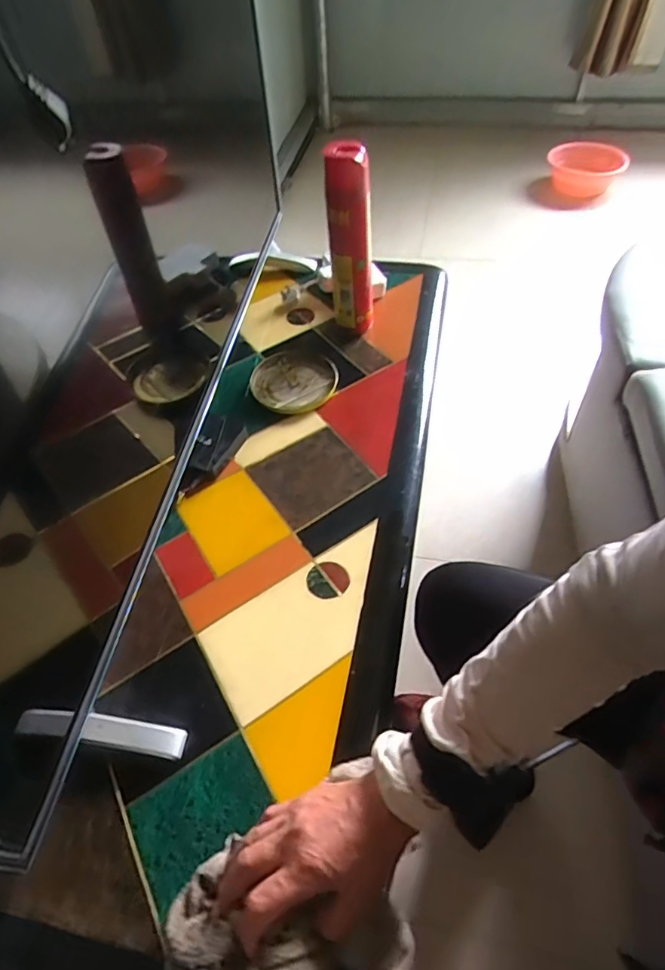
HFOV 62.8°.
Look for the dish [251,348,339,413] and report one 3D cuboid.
[{"bbox_3d":[-0.065,-0.169,0.871,0.123,0.017,0.124,-2,52,2],"label":"dish"}]

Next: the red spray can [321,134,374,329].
[{"bbox_3d":[0.030,-0.367,0.846,0.074,0.286,0.072,3,52,6],"label":"red spray can"}]

